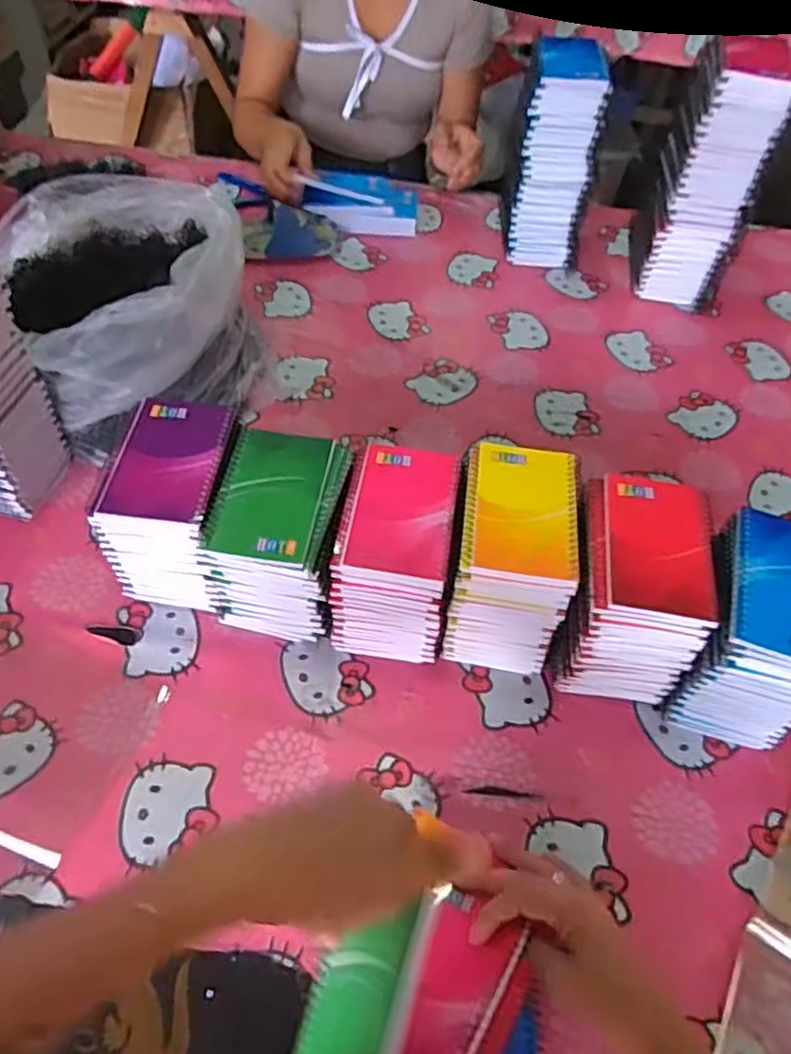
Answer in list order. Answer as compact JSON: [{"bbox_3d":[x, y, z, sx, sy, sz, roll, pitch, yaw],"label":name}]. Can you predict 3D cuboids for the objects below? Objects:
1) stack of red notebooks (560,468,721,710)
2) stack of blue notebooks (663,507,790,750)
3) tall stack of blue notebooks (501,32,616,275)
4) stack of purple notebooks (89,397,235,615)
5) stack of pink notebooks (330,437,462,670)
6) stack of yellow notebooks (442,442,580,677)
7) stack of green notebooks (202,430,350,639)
[{"bbox_3d":[0.193,0.058,0.604,0.102,0.152,0.133,8,53,2],"label":"stack of red notebooks"},{"bbox_3d":[0.291,0.087,0.585,0.104,0.156,0.136,16,53,7],"label":"stack of blue notebooks"},{"bbox_3d":[0.213,-0.498,0.961,0.114,0.250,0.115,8,53,2],"label":"tall stack of blue notebooks"},{"bbox_3d":[-0.191,-0.014,0.630,0.095,0.148,0.129,10,53,3],"label":"stack of purple notebooks"},{"bbox_3d":[-0.001,0.027,0.621,0.088,0.136,0.133,9,53,2],"label":"stack of pink notebooks"},{"bbox_3d":[0.097,0.030,0.616,0.089,0.150,0.129,9,53,2],"label":"stack of yellow notebooks"},{"bbox_3d":[-0.099,0.013,0.620,0.104,0.143,0.131,11,53,4],"label":"stack of green notebooks"}]

